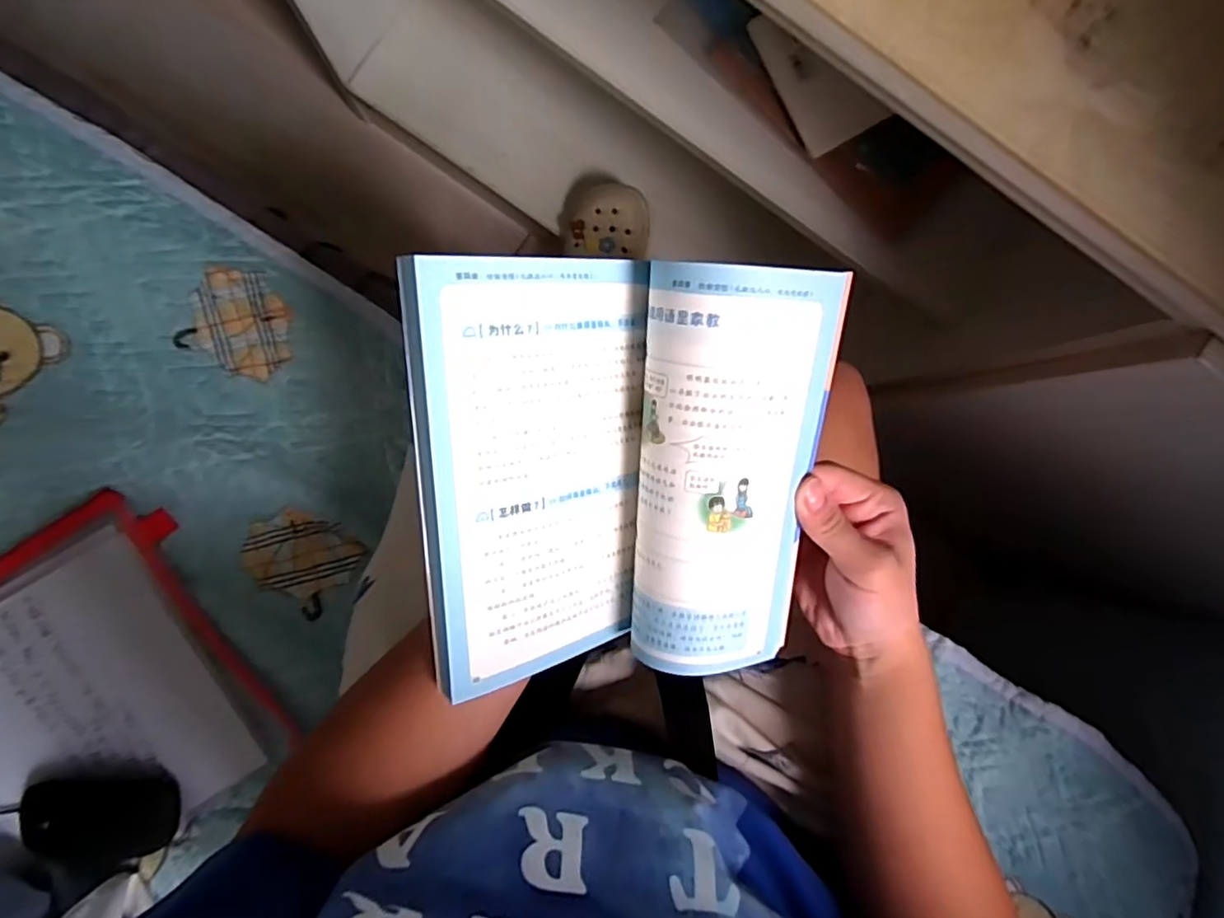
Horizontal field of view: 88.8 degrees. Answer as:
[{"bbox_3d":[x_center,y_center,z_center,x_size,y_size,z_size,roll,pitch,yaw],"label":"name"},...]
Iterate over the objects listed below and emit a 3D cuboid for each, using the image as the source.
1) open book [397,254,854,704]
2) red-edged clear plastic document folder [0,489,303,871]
[{"bbox_3d":[0.007,0.011,0.320,0.198,0.060,0.218,1,107,-9],"label":"open book"},{"bbox_3d":[-0.452,0.208,0.474,0.332,0.016,0.236,-31,93,-4],"label":"red-edged clear plastic document folder"}]

